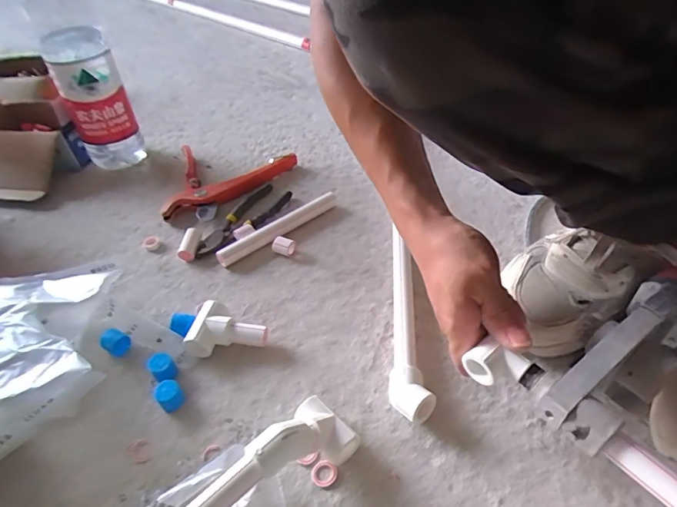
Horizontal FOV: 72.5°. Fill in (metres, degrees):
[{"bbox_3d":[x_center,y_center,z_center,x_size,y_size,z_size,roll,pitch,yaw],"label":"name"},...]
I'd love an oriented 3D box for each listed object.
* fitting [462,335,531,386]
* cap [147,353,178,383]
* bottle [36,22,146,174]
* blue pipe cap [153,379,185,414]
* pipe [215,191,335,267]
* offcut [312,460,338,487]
[{"bbox_3d":[0.122,0.087,0.357,0.039,0.026,0.022,24,50,27],"label":"fitting"},{"bbox_3d":[-0.172,0.112,0.451,0.022,0.024,0.030,-33,50,-27],"label":"cap"},{"bbox_3d":[-0.363,-0.227,0.698,0.088,0.197,0.074,-23,46,-18],"label":"bottle"},{"bbox_3d":[-0.159,0.132,0.431,0.022,0.021,0.022,-3,43,2],"label":"blue pipe cap"},{"bbox_3d":[-0.074,-0.034,0.600,0.181,0.022,0.024,-34,51,-28],"label":"pipe"},{"bbox_3d":[-0.012,0.182,0.382,0.021,0.004,0.020,-3,43,2],"label":"offcut"}]

